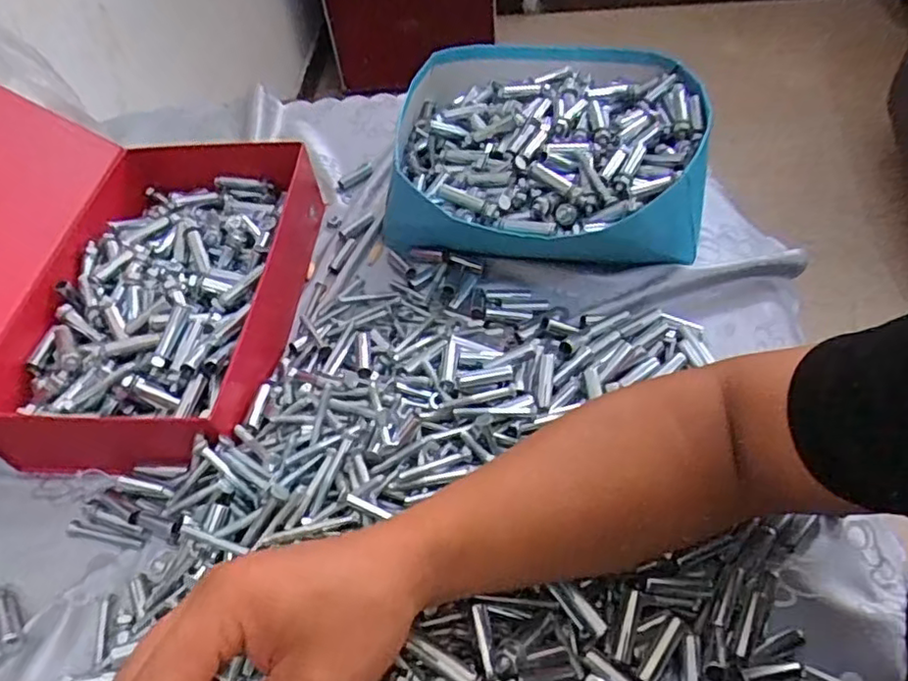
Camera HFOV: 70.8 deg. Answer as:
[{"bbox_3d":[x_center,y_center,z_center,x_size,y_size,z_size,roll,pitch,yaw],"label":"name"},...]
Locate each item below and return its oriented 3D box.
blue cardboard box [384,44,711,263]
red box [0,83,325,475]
[{"bbox_3d":[0.084,-0.174,0.603,0.269,0.088,0.272,5,51,9],"label":"blue cardboard box"},{"bbox_3d":[-0.335,-0.079,0.497,0.381,0.186,0.299,1,51,6],"label":"red box"}]

